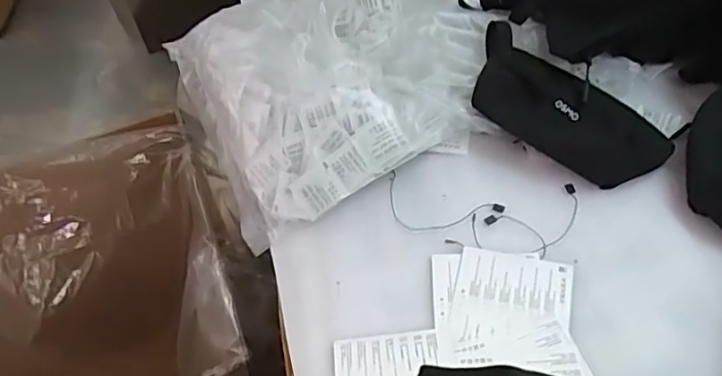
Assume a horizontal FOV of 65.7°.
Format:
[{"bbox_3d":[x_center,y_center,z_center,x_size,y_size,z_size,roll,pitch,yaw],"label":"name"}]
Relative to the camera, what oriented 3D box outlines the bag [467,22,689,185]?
[{"bbox_3d":[0.197,-0.083,0.572,0.093,0.056,0.221,-36,53,-25],"label":"bag"}]

